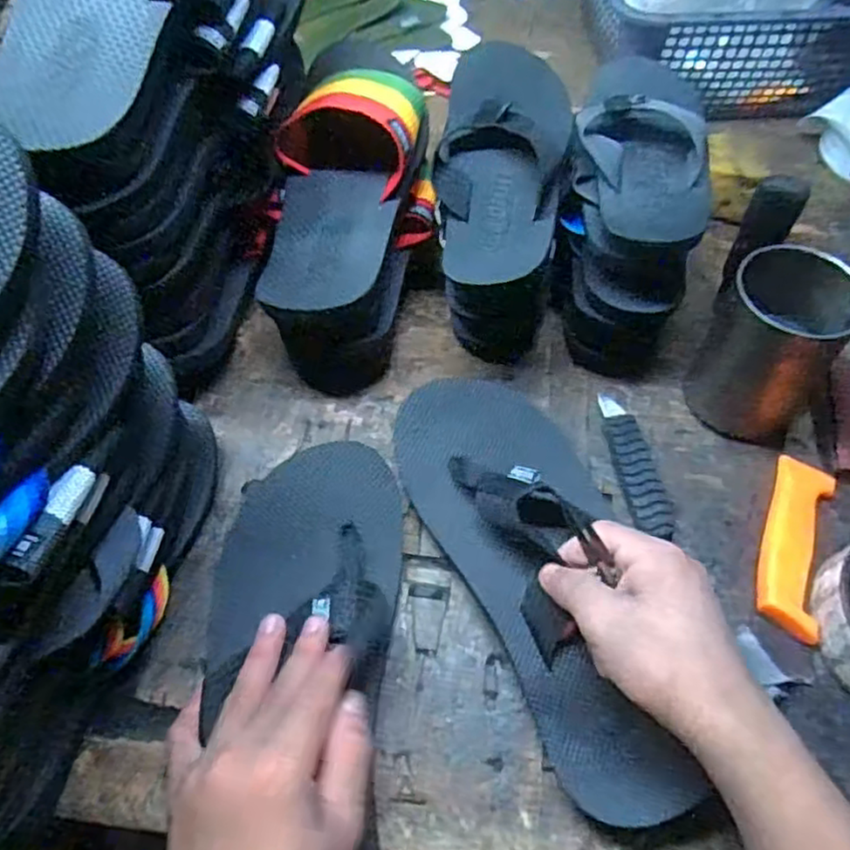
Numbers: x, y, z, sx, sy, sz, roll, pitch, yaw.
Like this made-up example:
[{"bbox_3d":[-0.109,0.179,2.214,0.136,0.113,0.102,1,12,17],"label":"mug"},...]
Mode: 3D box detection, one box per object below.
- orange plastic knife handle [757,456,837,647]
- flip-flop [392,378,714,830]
[{"bbox_3d":[0.234,0.075,0.437,0.036,0.017,0.118,21,61,11],"label":"orange plastic knife handle"},{"bbox_3d":[0.070,0.077,0.421,0.114,0.056,0.298,-17,60,-9],"label":"flip-flop"}]

